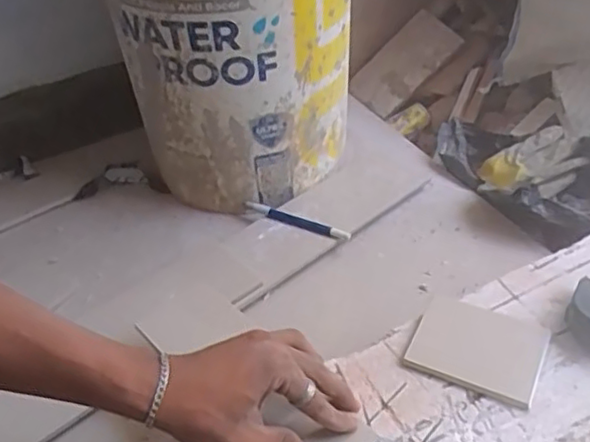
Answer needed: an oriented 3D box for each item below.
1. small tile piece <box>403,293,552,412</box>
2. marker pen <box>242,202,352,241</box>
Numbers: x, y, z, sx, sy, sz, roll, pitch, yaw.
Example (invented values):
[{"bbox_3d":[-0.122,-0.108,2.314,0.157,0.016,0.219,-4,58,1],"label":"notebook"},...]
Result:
[{"bbox_3d":[0.156,0.108,0.553,0.106,0.009,0.089,17,46,24],"label":"small tile piece"},{"bbox_3d":[0.001,0.000,0.787,0.144,0.012,0.017,19,47,25],"label":"marker pen"}]

